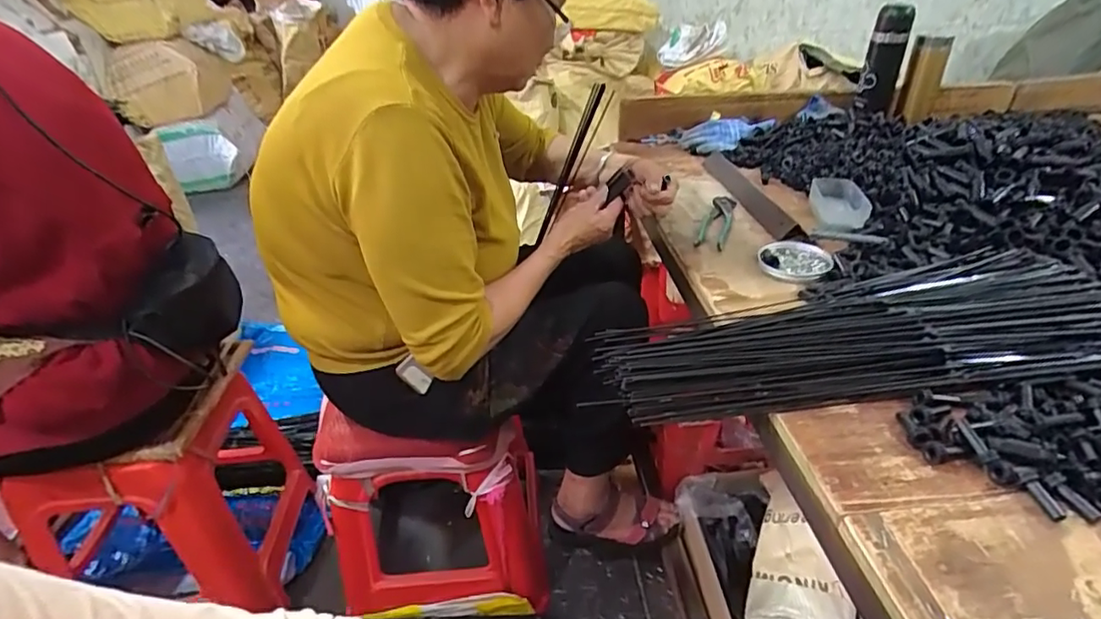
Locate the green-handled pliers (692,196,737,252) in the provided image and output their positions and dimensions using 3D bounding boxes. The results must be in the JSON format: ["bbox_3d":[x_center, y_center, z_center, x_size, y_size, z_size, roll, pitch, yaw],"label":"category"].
[{"bbox_3d":[0.247,-0.131,0.856,0.040,0.014,0.149,11,36,19],"label":"green-handled pliers"}]

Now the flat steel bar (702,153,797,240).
[{"bbox_3d":[0.321,-0.204,0.962,0.049,0.009,0.339,-6,34,-6],"label":"flat steel bar"}]

